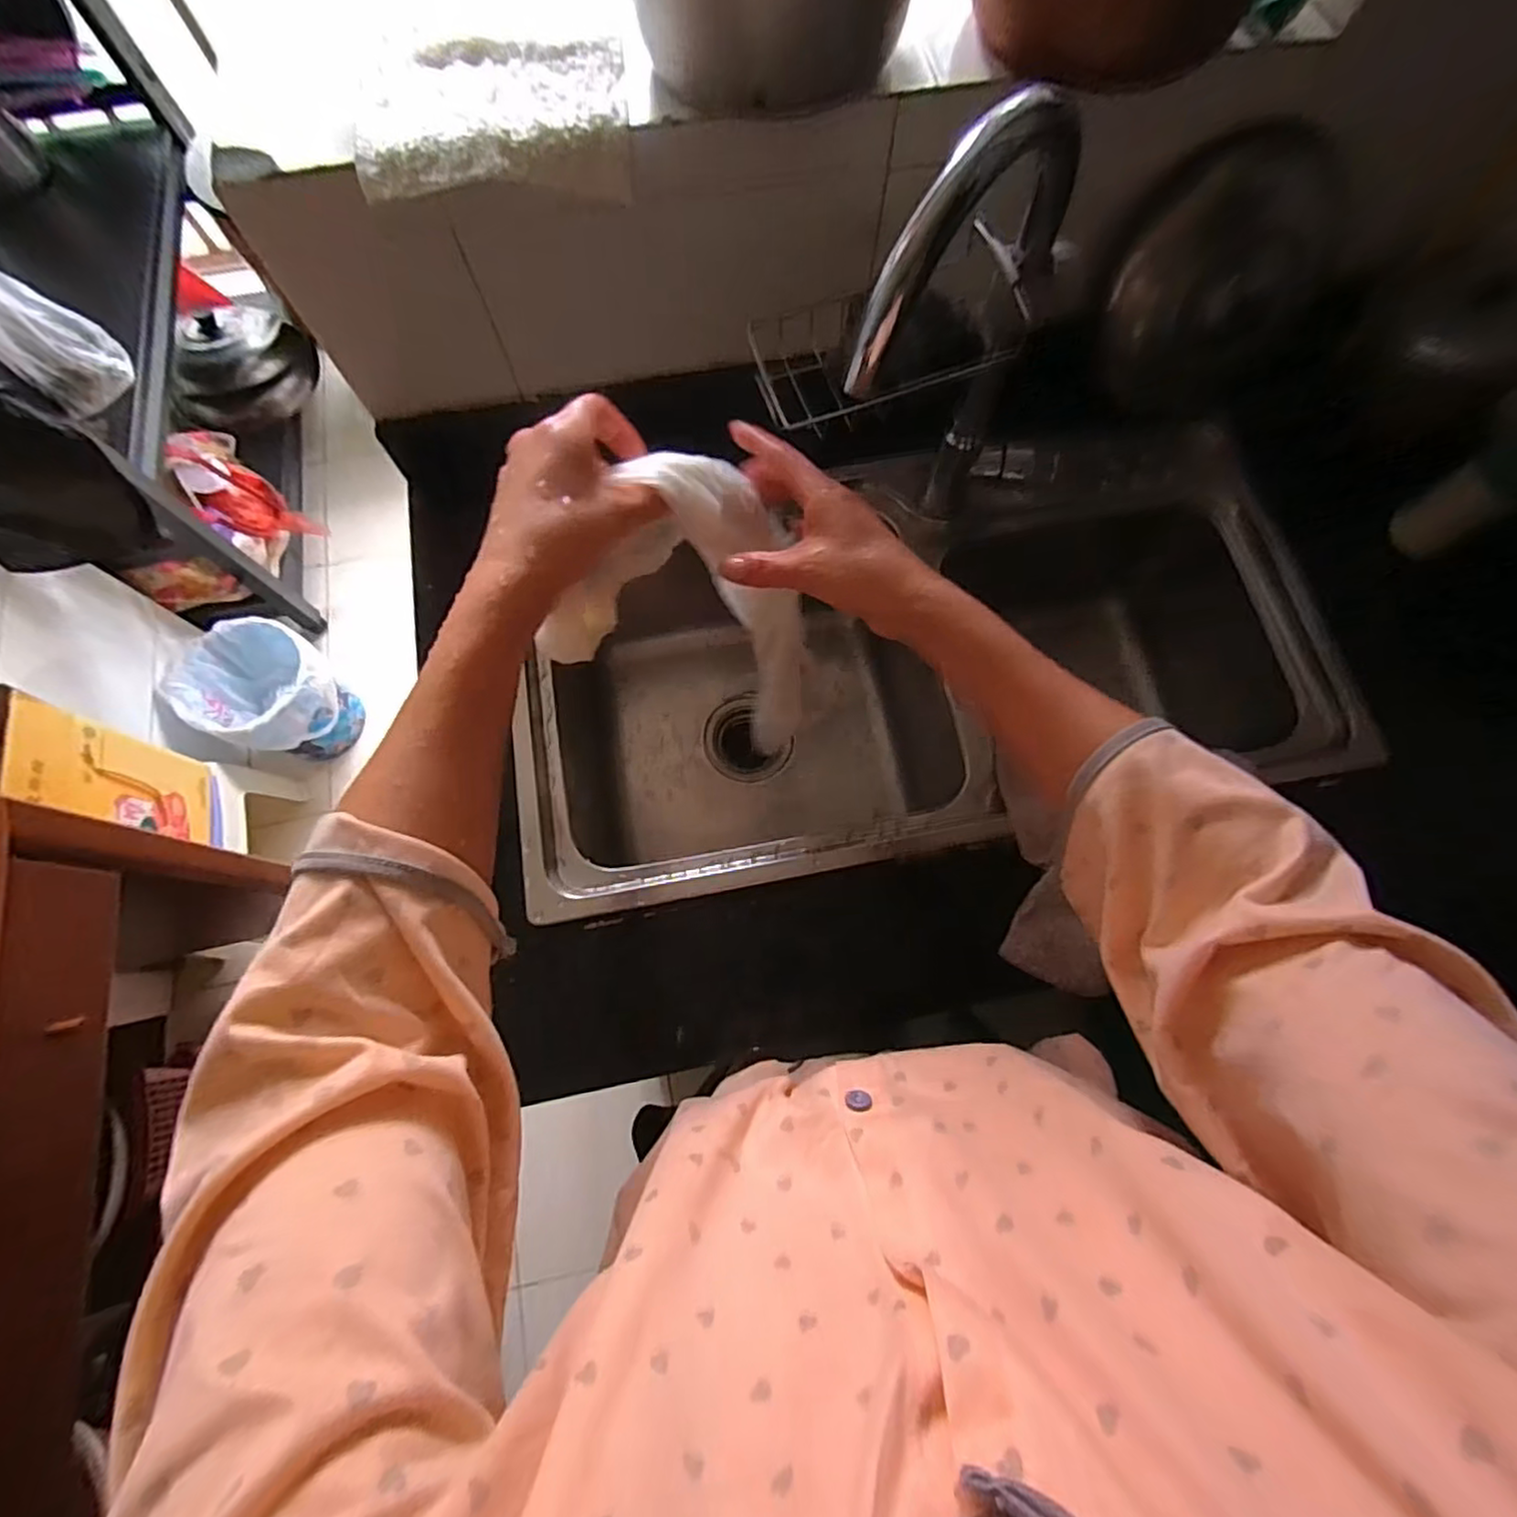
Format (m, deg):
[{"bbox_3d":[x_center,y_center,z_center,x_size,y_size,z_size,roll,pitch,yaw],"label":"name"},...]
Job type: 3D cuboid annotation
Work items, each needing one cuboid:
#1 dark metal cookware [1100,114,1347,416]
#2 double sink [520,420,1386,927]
[{"bbox_3d":[0.401,-0.418,0.573,0.179,0.193,0.030,-11,44,18],"label":"dark metal cookware"},{"bbox_3d":[0.146,-0.085,0.697,0.736,0.264,0.374,-11,74,-3],"label":"double sink"}]

